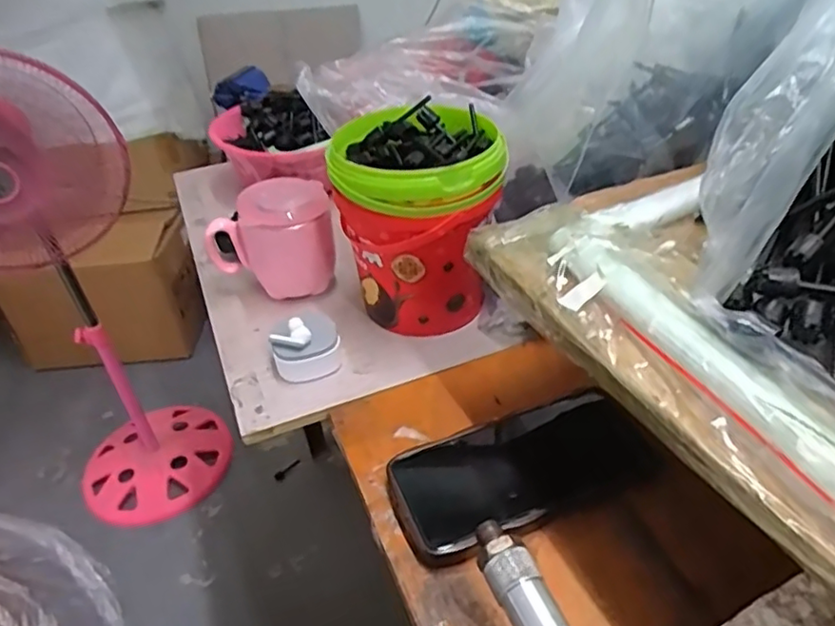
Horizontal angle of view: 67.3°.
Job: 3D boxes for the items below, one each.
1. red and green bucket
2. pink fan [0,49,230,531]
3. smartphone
[{"bbox_3d":[0.004,-0.077,0.519,0.123,0.149,0.124,-3,41,3],"label":"red and green bucket"},{"bbox_3d":[-0.598,0.006,1.106,0.295,0.873,0.301,16,42,24],"label":"pink fan"},{"bbox_3d":[0.065,0.098,0.403,0.162,0.011,0.078,-19,45,-15],"label":"smartphone"}]

